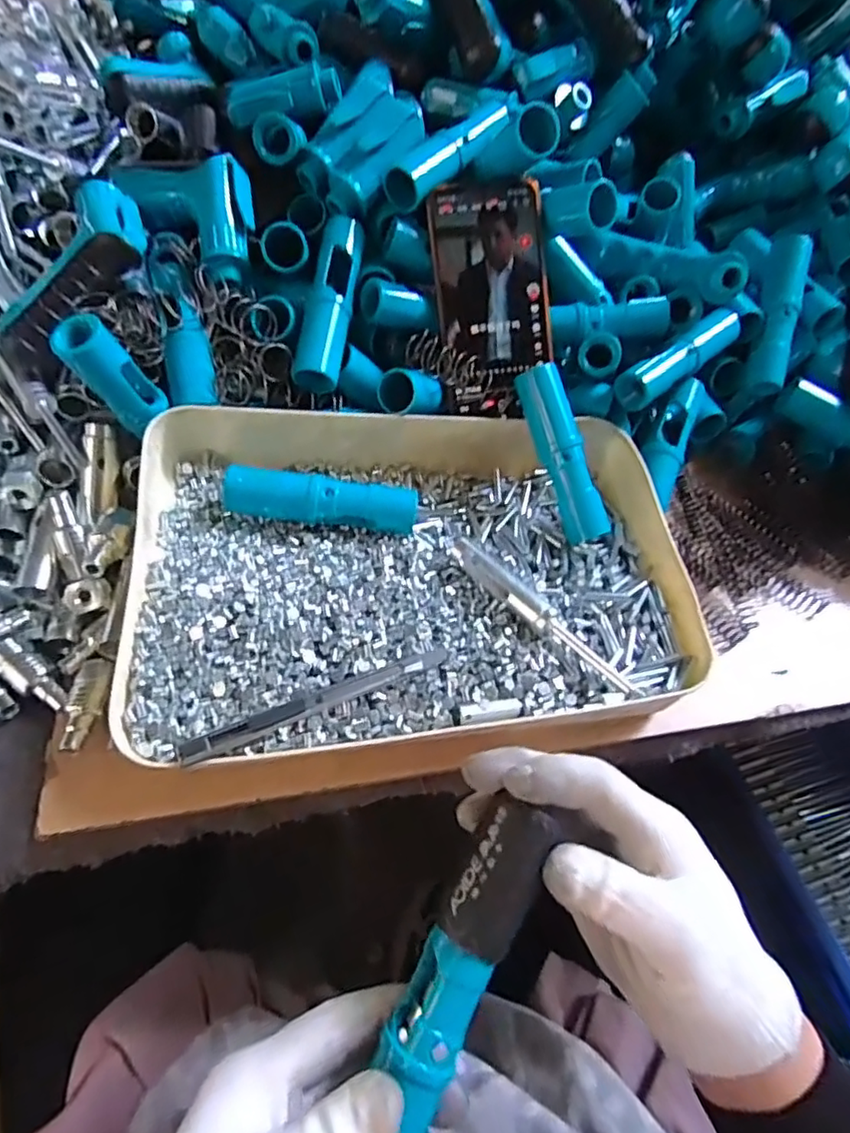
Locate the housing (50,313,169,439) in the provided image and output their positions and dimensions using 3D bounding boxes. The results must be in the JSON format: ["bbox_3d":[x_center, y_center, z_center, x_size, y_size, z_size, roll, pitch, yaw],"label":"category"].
[{"bbox_3d":[-0.181,-0.111,0.354,0.027,0.070,0.024,-25,56,1],"label":"housing"}]

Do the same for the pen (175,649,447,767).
[{"bbox_3d":[-0.052,0.067,0.311,0.142,0.015,0.014,-19,57,-19],"label":"pen"}]

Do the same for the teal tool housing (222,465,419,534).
[{"bbox_3d":[-0.064,-0.043,0.384,0.118,0.025,0.023,3,52,-4],"label":"teal tool housing"}]

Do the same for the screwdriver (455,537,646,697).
[{"bbox_3d":[0.068,0.030,0.360,0.134,0.021,0.015,40,59,23],"label":"screwdriver"}]

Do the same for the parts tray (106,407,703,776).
[{"bbox_3d":[-0.004,-0.009,0.380,0.332,0.051,0.239,-5,53,-10],"label":"parts tray"}]

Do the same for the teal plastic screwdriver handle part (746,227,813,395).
[{"bbox_3d":[0.277,-0.197,0.474,0.024,0.019,0.126,11,90,3],"label":"teal plastic screwdriver handle part"}]

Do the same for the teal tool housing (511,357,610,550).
[{"bbox_3d":[0.093,-0.076,0.412,0.023,0.022,0.118,-20,92,-20],"label":"teal tool housing"}]

